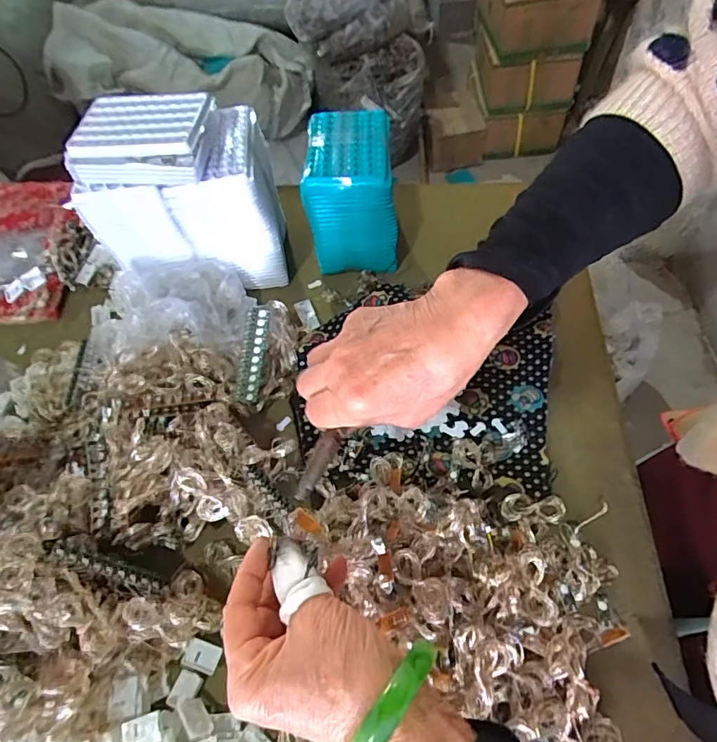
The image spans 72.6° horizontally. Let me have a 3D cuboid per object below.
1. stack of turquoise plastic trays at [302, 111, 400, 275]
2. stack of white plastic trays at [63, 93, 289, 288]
[{"bbox_3d":[-0.004,-0.206,0.582,0.106,0.138,0.132,3,56,3],"label":"stack of turquoise plastic trays"},{"bbox_3d":[-0.193,-0.193,0.543,0.191,0.177,0.113,-9,56,-5],"label":"stack of white plastic trays"}]

